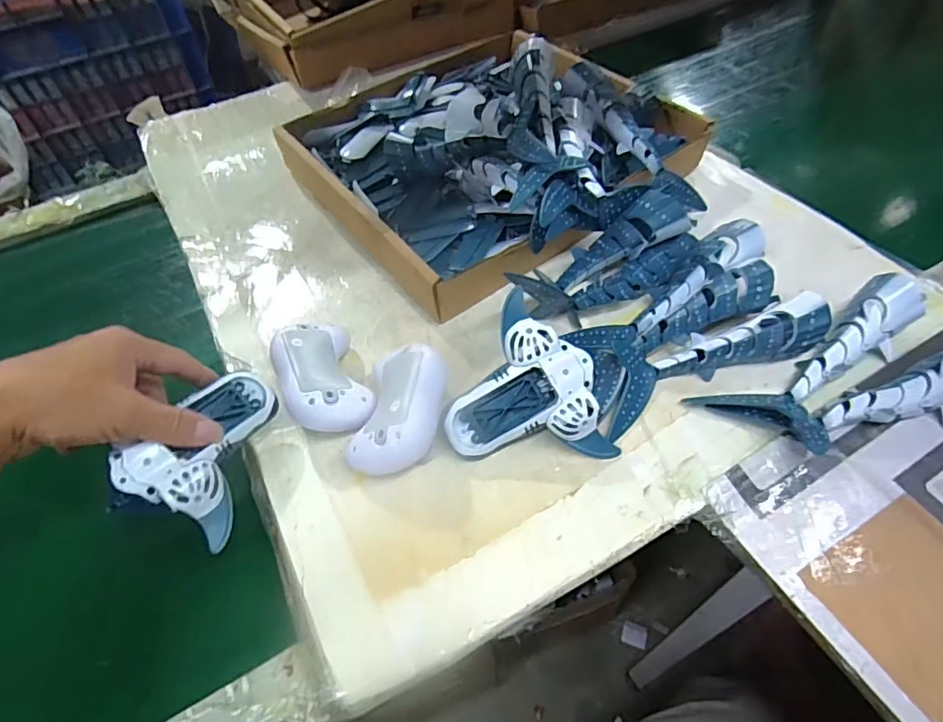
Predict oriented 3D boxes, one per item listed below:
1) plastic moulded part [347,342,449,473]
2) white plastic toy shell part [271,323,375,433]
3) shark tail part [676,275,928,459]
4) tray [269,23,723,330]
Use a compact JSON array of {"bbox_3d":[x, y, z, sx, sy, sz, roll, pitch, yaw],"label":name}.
[{"bbox_3d":[-0.056,0.040,0.429,0.063,0.055,0.106,6,55,8],"label":"plastic moulded part"},{"bbox_3d":[-0.126,0.012,0.454,0.070,0.026,0.109,2,47,-28],"label":"white plastic toy shell part"},{"bbox_3d":[0.280,-0.008,0.446,0.198,0.044,0.090,-37,60,-21],"label":"shark tail part"},{"bbox_3d":[0.022,-0.265,0.610,0.380,0.119,0.430,-31,58,-18],"label":"tray"}]

